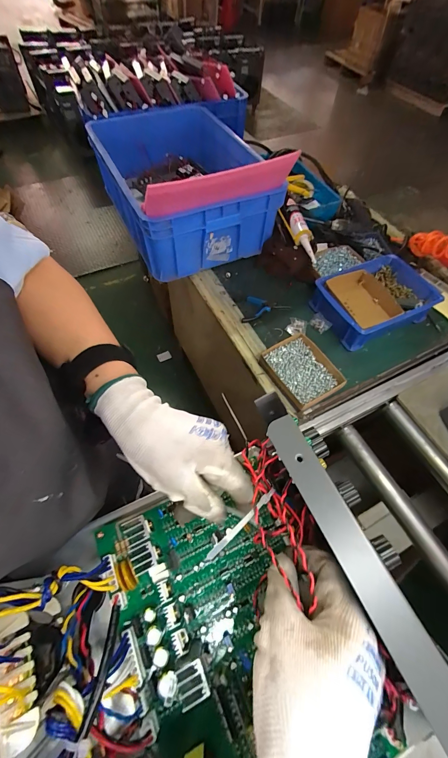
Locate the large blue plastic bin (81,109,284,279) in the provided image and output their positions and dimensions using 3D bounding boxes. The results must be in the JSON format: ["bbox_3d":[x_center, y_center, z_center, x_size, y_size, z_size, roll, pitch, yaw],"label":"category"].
[{"bbox_3d":[-0.146,-0.629,0.970,0.429,0.228,0.616,-24,64,-16],"label":"large blue plastic bin"}]

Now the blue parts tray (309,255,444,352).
[{"bbox_3d":[0.426,-0.230,0.843,0.316,0.084,0.223,-24,64,-15],"label":"blue parts tray"}]

